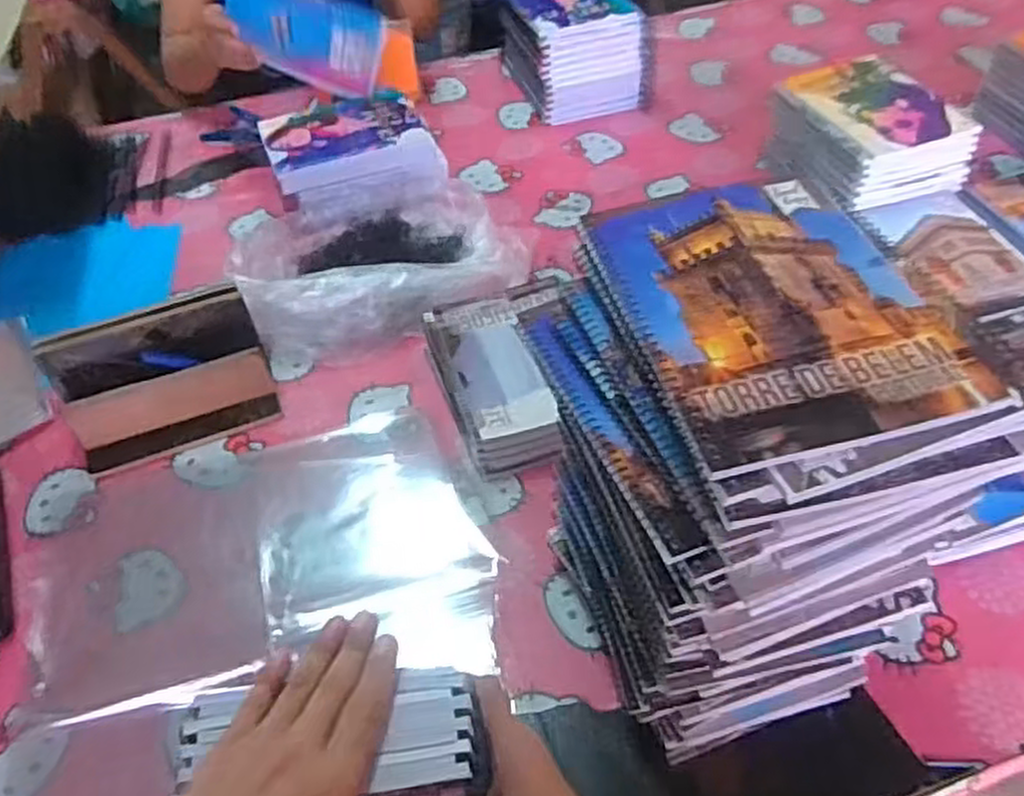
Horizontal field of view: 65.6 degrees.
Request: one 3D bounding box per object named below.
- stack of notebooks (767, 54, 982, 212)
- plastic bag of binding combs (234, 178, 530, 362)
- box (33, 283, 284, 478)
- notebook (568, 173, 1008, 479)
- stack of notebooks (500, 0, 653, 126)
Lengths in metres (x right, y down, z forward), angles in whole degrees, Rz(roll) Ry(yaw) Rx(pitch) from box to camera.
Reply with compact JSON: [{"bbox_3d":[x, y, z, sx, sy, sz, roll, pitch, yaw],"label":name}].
[{"bbox_3d":[0.427,-0.306,0.980,0.174,0.127,0.206,-16,50,-11],"label":"stack of notebooks"},{"bbox_3d":[-0.152,-0.166,0.933,0.315,0.080,0.225,-10,49,-6],"label":"plastic bag of binding combs"},{"bbox_3d":[-0.346,-0.018,0.792,0.197,0.143,0.036,-19,31,-13],"label":"box"},{"bbox_3d":[0.135,-0.051,0.415,0.149,0.010,0.191,-13,49,-9],"label":"notebook"},{"bbox_3d":[0.087,-0.537,1.200,0.168,0.143,0.229,-19,51,-13],"label":"stack of notebooks"}]

